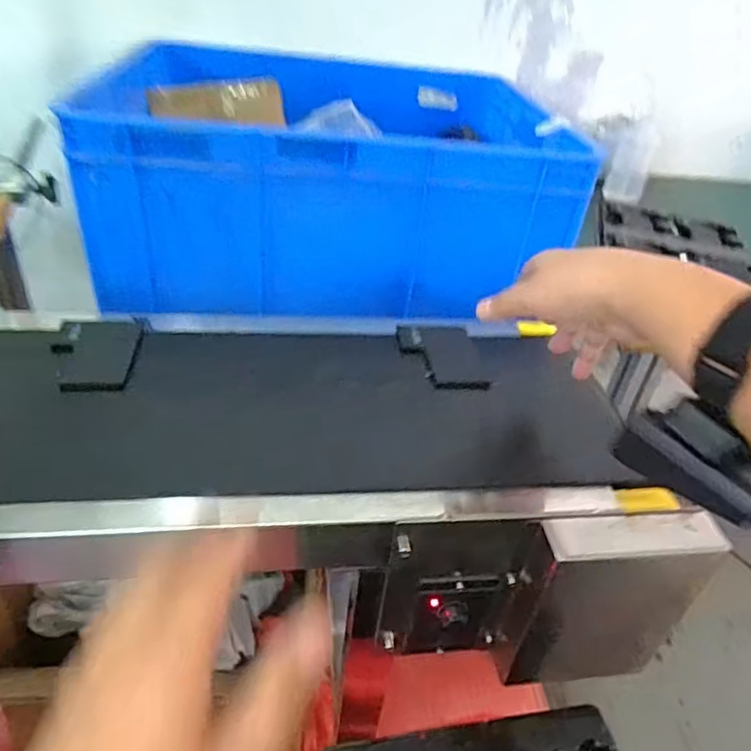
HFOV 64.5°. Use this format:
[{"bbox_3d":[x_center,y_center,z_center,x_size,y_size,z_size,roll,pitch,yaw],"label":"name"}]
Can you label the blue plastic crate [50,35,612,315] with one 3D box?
[{"bbox_3d":[-0.058,-0.298,0.853,0.557,0.203,0.459,1,37,-7],"label":"blue plastic crate"}]

